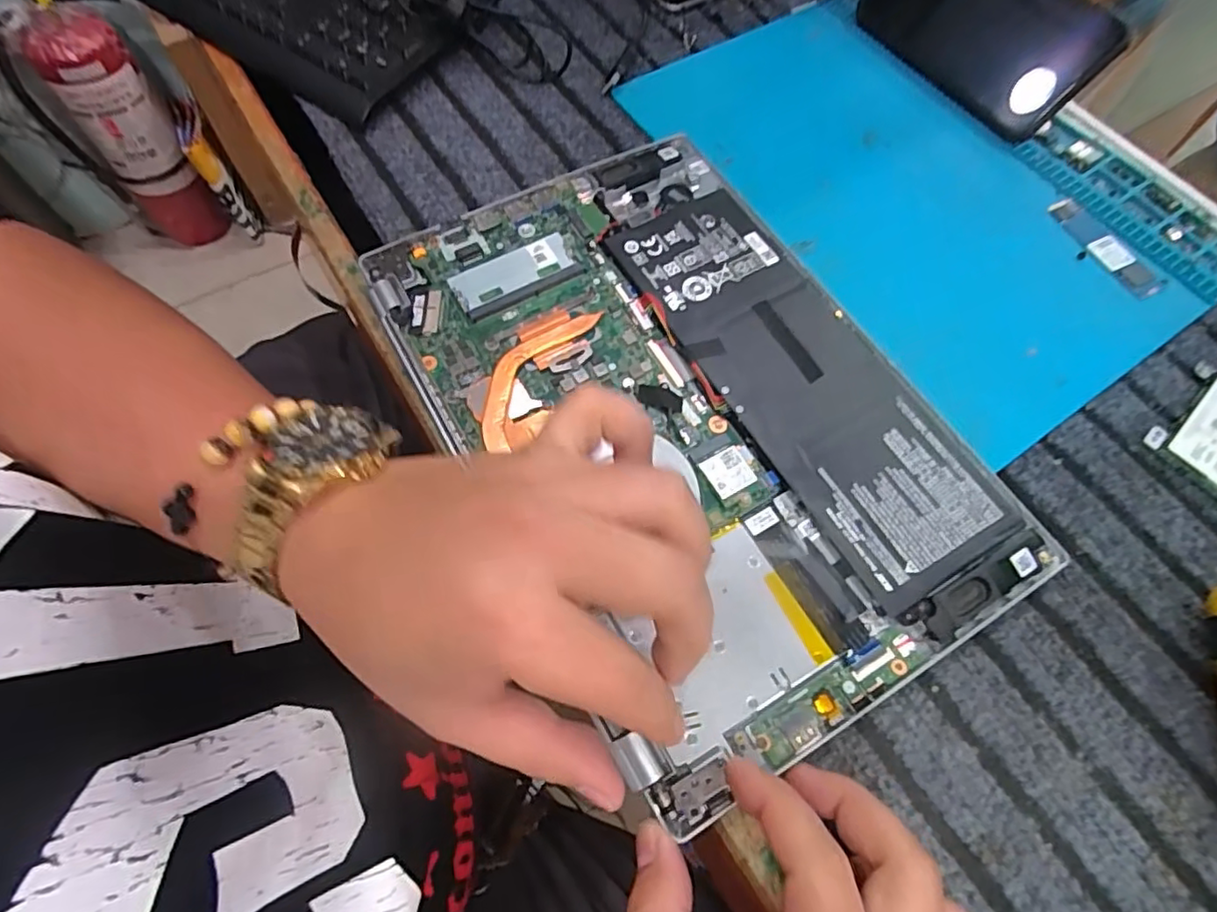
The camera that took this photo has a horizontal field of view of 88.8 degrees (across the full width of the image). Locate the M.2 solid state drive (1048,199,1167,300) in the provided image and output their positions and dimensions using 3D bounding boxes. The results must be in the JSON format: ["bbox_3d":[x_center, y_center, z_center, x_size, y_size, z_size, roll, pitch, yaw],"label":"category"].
[{"bbox_3d":[0.298,-0.125,0.373,0.019,0.004,0.078,-28,69,-14],"label":"M.2 solid state drive"}]

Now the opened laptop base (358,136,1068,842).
[{"bbox_3d":[0.037,-0.025,0.312,0.216,0.019,0.322,-27,70,-15],"label":"opened laptop base"}]

